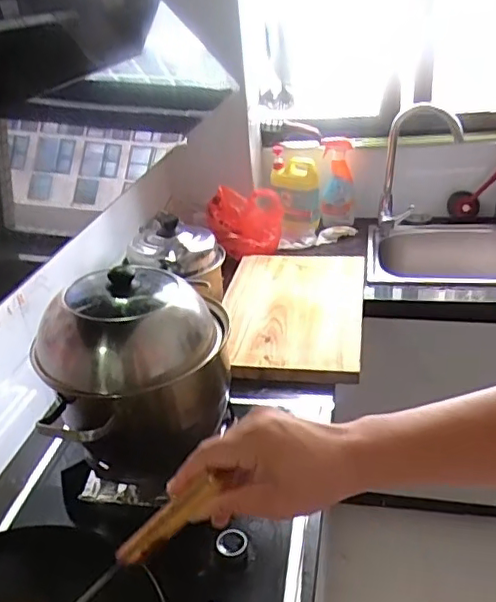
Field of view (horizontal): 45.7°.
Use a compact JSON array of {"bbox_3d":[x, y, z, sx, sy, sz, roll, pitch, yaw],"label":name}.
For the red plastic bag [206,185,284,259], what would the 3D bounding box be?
[{"bbox_3d":[-0.006,-0.221,1.653,0.200,0.162,0.115,-2,29,6],"label":"red plastic bag"}]

